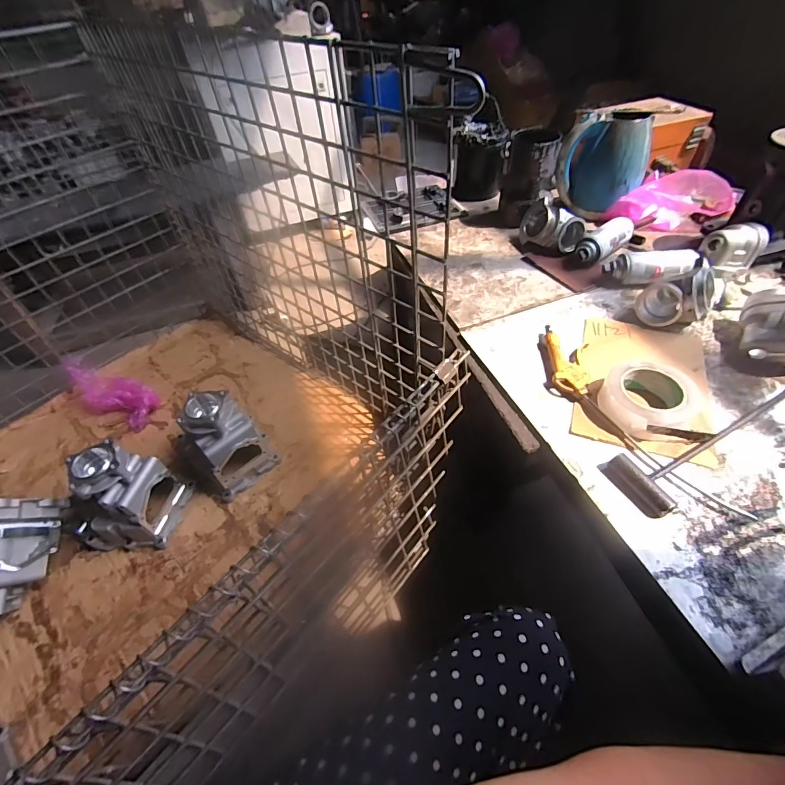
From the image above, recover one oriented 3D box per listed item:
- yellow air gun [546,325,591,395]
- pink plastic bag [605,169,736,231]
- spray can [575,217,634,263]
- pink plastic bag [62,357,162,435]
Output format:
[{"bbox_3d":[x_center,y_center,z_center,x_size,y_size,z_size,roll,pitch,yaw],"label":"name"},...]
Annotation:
[{"bbox_3d":[0.288,-0.057,0.658,0.052,0.021,0.153,3,49,8],"label":"yellow air gun"},{"bbox_3d":[0.635,-0.446,0.914,0.245,0.099,0.112,14,51,16],"label":"pink plastic bag"},{"bbox_3d":[0.451,-0.323,0.846,0.156,0.053,0.062,-33,54,-22],"label":"spray can"},{"bbox_3d":[-0.769,-0.003,1.080,0.298,0.097,0.106,19,53,20],"label":"pink plastic bag"}]

